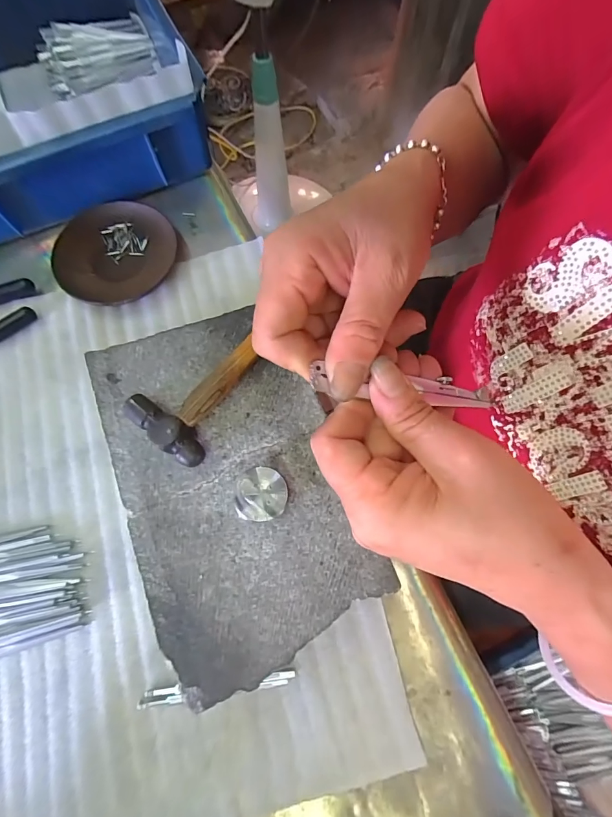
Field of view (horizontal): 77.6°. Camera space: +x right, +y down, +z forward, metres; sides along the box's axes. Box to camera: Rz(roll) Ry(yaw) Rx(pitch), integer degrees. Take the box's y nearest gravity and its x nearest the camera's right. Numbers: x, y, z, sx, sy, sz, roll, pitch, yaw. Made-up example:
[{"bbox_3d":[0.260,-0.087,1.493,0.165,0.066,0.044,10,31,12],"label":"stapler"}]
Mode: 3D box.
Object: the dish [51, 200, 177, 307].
[{"bbox_3d":[-0.186,-0.149,0.367,0.107,0.013,0.112,0,73,0],"label":"dish"}]

